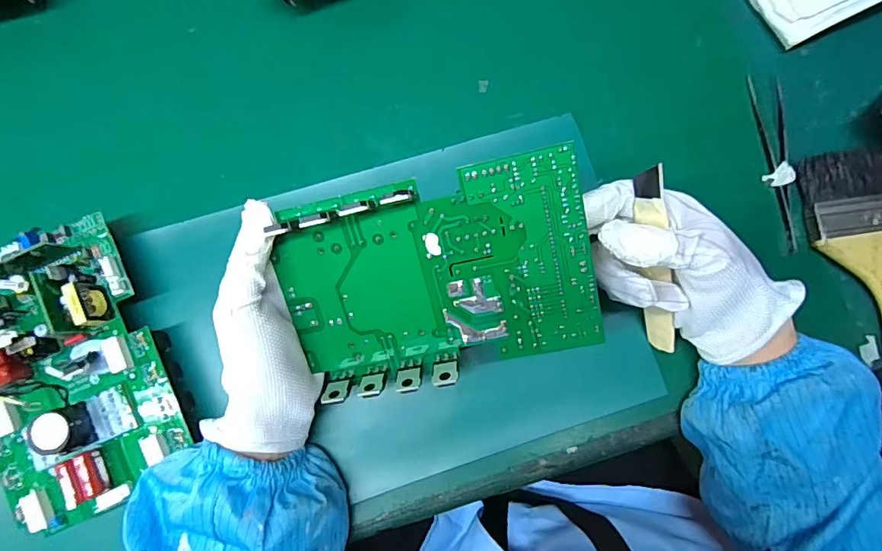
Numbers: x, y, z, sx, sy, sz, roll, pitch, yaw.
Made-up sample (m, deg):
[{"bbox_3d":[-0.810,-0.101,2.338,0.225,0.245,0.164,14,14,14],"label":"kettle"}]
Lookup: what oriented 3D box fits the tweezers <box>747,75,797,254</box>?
[{"bbox_3d":[0.242,-0.082,0.357,0.024,0.006,0.128,-2,85,0],"label":"tweezers"}]

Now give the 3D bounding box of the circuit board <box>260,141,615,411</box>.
[{"bbox_3d":[-0.005,0.004,0.277,0.173,0.022,0.112,-11,107,10],"label":"circuit board"}]

